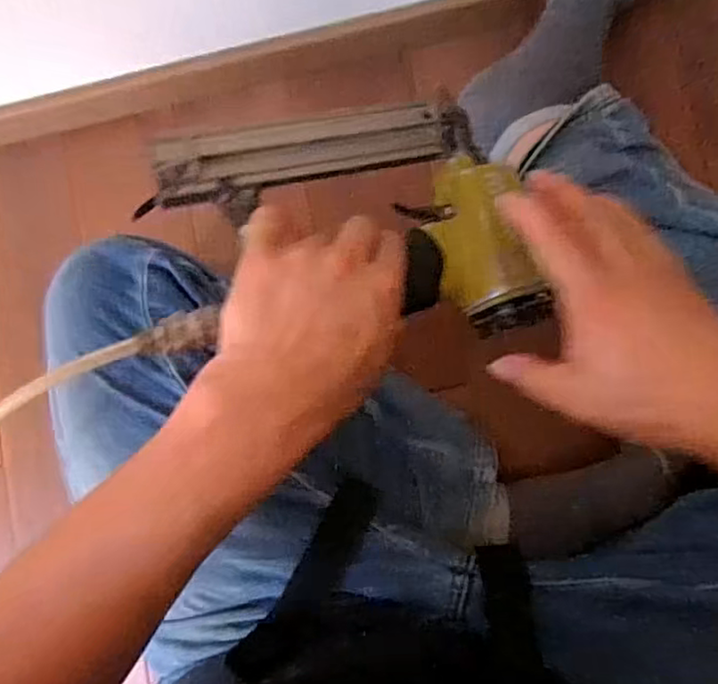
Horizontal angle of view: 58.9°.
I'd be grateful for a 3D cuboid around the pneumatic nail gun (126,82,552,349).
[{"bbox_3d":[-0.007,-0.069,0.405,0.241,0.065,0.170,-15,78,-16],"label":"pneumatic nail gun"}]

